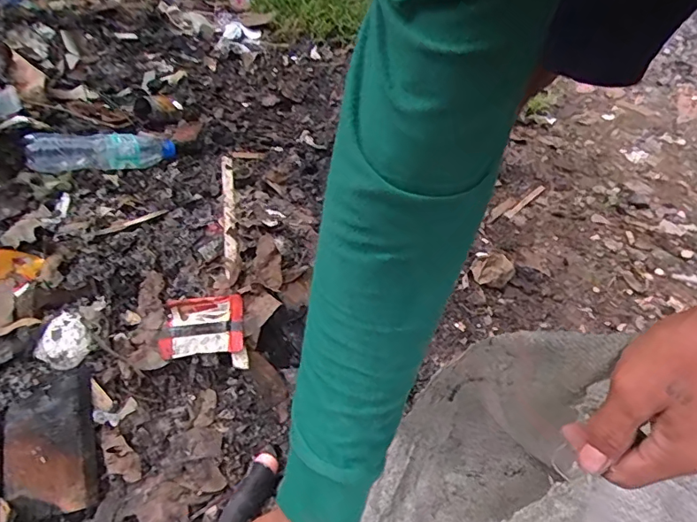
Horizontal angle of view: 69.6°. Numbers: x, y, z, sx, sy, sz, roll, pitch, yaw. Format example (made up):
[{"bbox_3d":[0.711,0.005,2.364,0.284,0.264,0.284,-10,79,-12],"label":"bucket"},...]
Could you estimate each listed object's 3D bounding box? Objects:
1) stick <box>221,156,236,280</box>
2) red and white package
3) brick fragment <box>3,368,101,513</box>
[{"bbox_3d":[-0.179,-0.073,0.749,0.016,0.018,0.255,-12,48,-2],"label":"stick"},{"bbox_3d":[-0.174,0.078,0.593,0.103,0.016,0.067,-8,72,13],"label":"red and white package"},{"bbox_3d":[-0.337,0.205,0.570,0.087,0.023,0.149,-6,69,-24],"label":"brick fragment"}]

